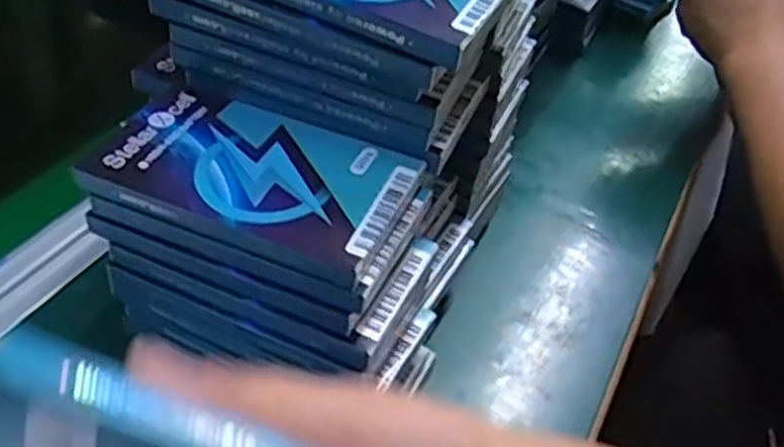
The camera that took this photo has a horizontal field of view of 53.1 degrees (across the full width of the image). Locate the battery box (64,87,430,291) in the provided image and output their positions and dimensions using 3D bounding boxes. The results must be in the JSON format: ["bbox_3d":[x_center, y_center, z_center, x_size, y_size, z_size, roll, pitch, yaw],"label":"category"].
[{"bbox_3d":[-0.060,-0.025,0.349,0.130,0.012,0.077,18,51,13],"label":"battery box"}]

